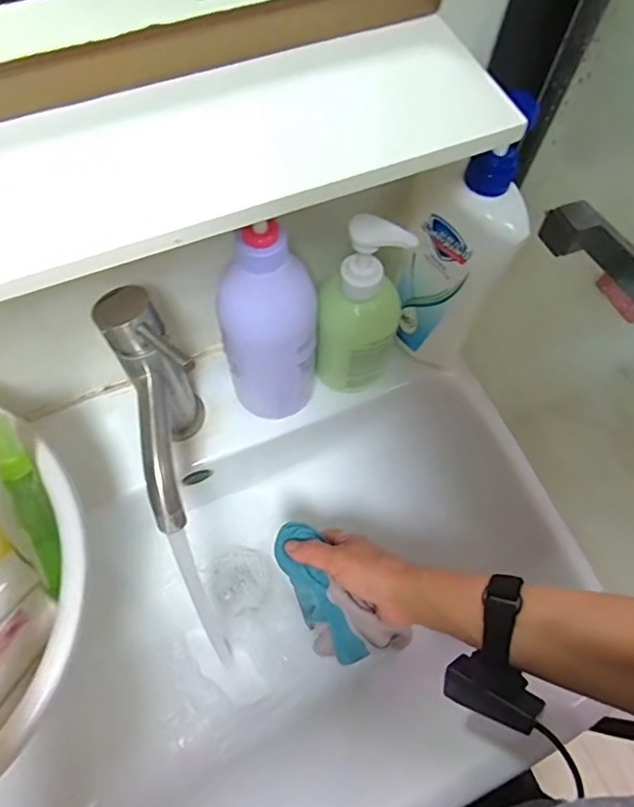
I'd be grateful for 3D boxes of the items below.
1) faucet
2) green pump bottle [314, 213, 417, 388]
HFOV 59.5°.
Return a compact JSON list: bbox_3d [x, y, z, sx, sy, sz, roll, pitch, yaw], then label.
[{"bbox_3d":[-0.121,0.021,0.457,0.055,0.178,0.160,-16,66,-10],"label":"faucet"},{"bbox_3d":[0.037,-0.078,0.492,0.069,0.188,0.053,13,64,4],"label":"green pump bottle"}]

